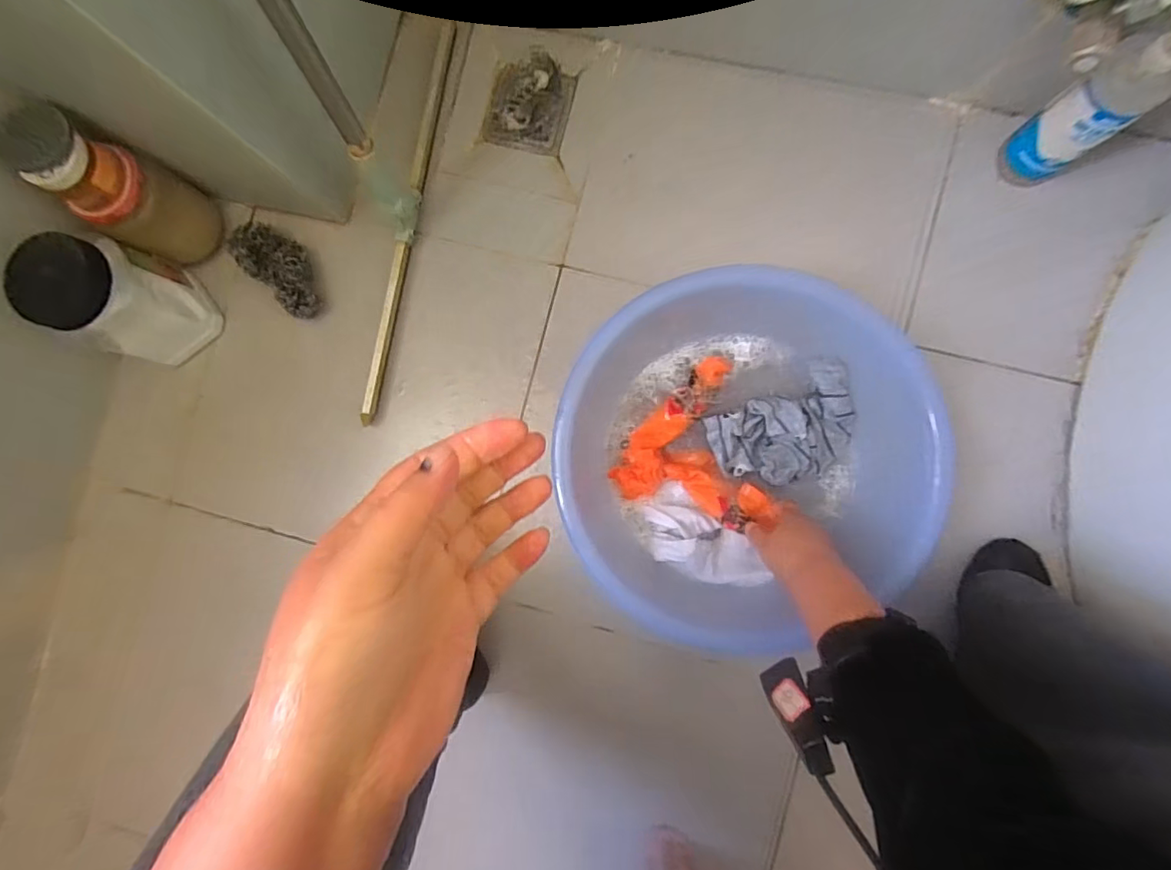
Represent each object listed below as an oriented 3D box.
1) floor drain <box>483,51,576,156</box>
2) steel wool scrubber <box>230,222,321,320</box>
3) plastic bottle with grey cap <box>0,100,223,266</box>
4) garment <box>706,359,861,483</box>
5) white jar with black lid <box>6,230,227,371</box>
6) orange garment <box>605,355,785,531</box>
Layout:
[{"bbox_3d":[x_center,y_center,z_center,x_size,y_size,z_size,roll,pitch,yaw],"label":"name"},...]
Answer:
[{"bbox_3d":[-0.067,-0.411,0.681,0.099,0.006,0.118,13,89,5],"label":"floor drain"},{"bbox_3d":[-0.363,-0.200,0.661,0.126,0.045,0.065,44,92,5],"label":"steel wool scrubber"},{"bbox_3d":[-0.493,-0.257,0.590,0.078,0.177,0.092,23,90,6],"label":"plastic bottle with grey cap"},{"bbox_3d":[0.216,-0.004,0.594,0.152,0.041,0.108,-22,86,4],"label":"garment"},{"bbox_3d":[-0.513,-0.149,0.623,0.099,0.175,0.102,0,88,5],"label":"white jar with black lid"},{"bbox_3d":[0.137,0.024,0.607,0.152,0.026,0.180,41,90,4],"label":"orange garment"}]

